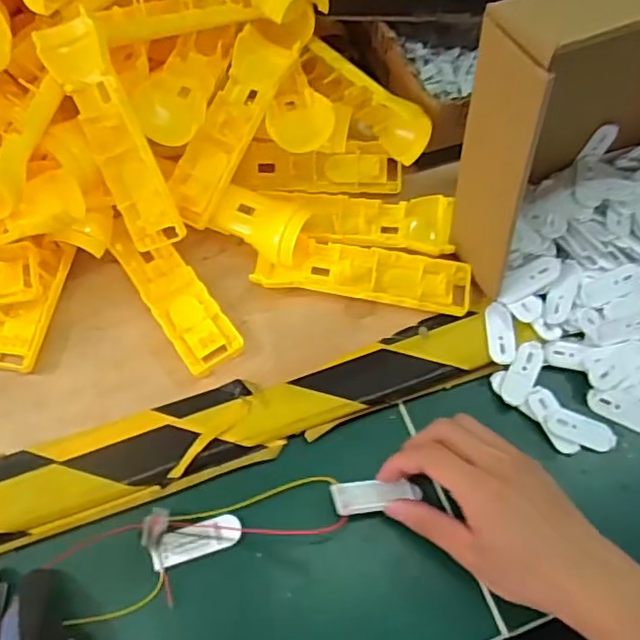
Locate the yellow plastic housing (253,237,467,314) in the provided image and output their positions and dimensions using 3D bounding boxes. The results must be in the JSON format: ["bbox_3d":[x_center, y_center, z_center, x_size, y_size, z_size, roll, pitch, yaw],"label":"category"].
[{"bbox_3d":[0.032,-0.033,0.464,0.160,0.019,0.043,7,62,3],"label":"yellow plastic housing"}]

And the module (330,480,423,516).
[{"bbox_3d":[0.038,0.113,0.400,0.059,0.008,0.021,-4,62,-11],"label":"module"}]

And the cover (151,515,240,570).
[{"bbox_3d":[-0.079,0.141,0.395,0.056,0.004,0.022,-18,64,-10],"label":"cover"}]

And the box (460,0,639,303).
[{"bbox_3d":[0.200,-0.126,0.415,0.207,0.191,0.082,-21,64,-11],"label":"box"}]

